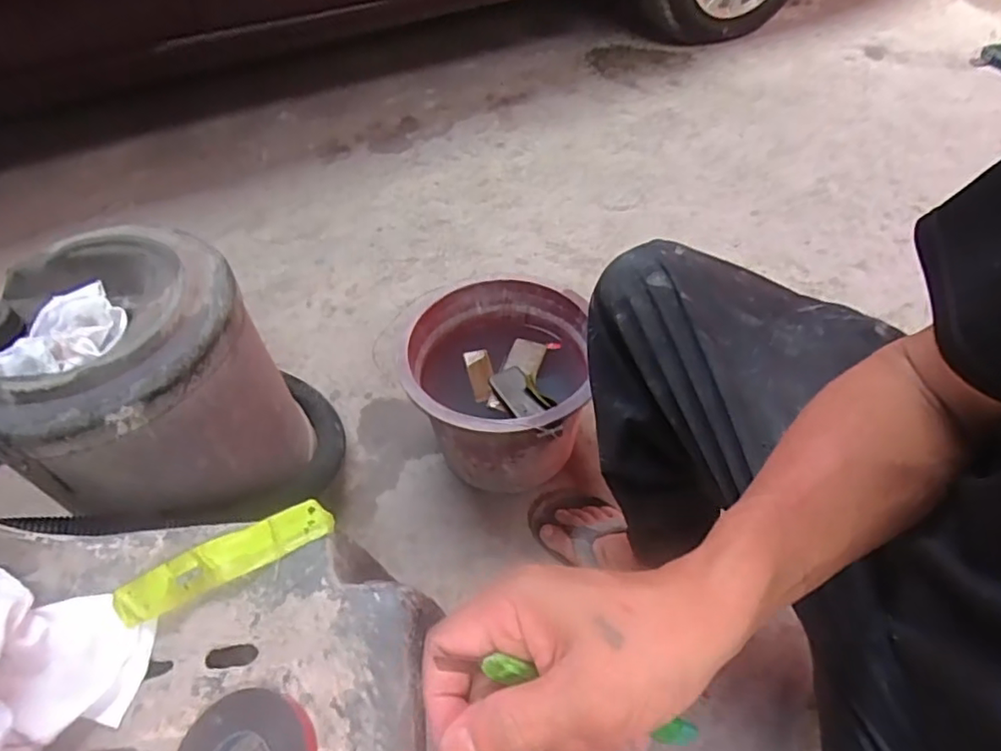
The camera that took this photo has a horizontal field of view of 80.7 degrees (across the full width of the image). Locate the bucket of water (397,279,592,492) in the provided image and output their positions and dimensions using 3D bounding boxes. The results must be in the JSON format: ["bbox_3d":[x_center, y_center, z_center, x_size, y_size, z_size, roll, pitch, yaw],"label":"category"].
[{"bbox_3d":[-0.001,0.021,0.853,0.235,0.213,0.266,2,50,5],"label":"bucket of water"}]

